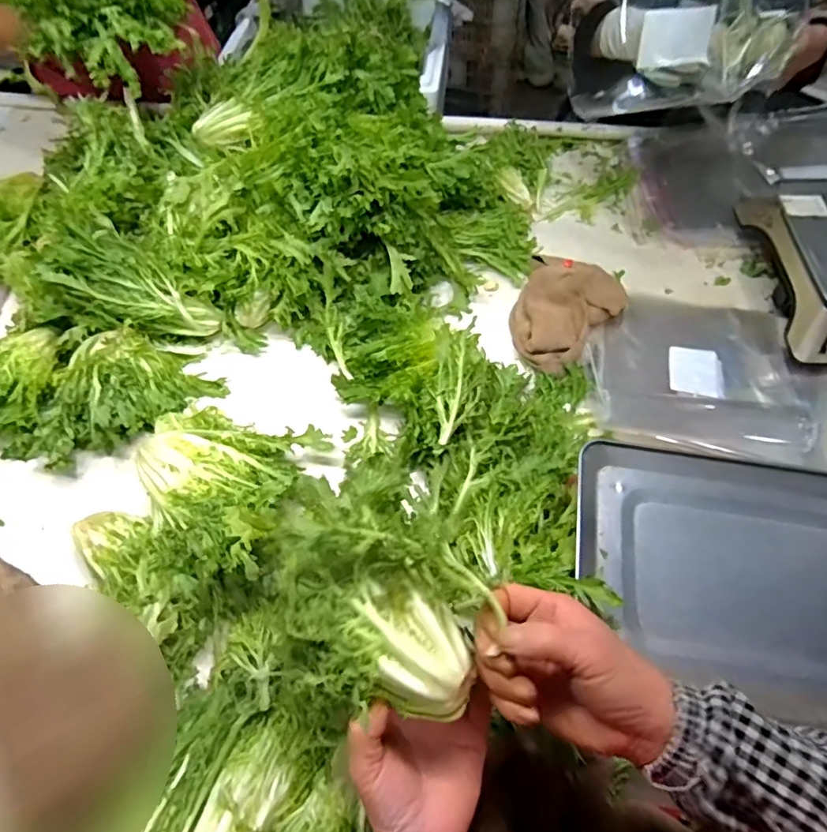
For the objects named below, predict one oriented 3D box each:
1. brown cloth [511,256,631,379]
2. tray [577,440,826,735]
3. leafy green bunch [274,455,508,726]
[{"bbox_3d":[0.207,-0.154,0.751,0.136,0.058,0.182,39,67,21],"label":"brown cloth"},{"bbox_3d":[0.315,0.142,0.483,0.321,0.029,0.229,9,60,6],"label":"tray"},{"bbox_3d":[-0.030,0.121,0.381,0.138,0.093,0.183,-21,61,-11],"label":"leafy green bunch"}]

